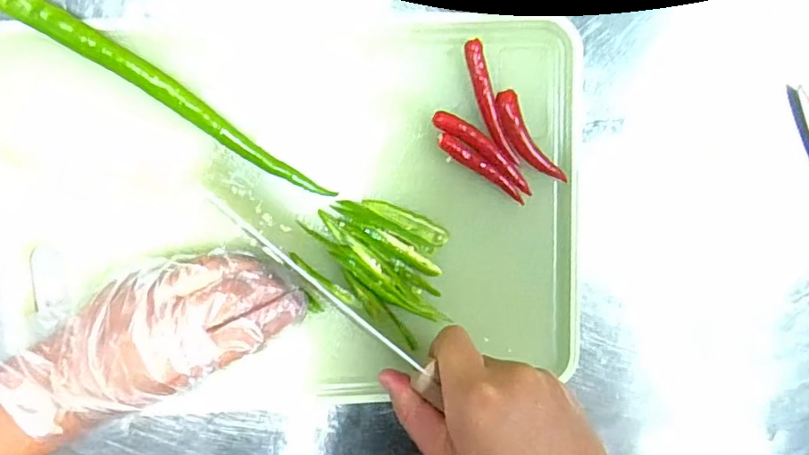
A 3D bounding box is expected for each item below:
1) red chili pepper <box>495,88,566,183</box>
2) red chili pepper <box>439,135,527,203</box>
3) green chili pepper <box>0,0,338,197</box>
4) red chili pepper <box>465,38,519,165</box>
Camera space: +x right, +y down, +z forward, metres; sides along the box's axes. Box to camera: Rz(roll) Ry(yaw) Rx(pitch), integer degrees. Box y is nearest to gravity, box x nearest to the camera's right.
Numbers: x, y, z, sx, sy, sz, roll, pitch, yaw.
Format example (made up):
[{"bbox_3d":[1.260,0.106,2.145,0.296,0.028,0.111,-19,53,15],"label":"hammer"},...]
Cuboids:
[{"bbox_3d":[0.077,-0.054,0.338,0.017,0.010,0.068,-34,100,1],"label":"red chili pepper"},{"bbox_3d":[0.049,-0.037,0.340,0.068,0.011,0.010,34,95,-9],"label":"red chili pepper"},{"bbox_3d":[-0.133,-0.076,0.320,0.204,0.024,0.018,32,95,-8],"label":"green chili pepper"},{"bbox_3d":[0.053,-0.076,0.334,0.013,0.007,0.078,-19,100,-1],"label":"red chili pepper"}]

